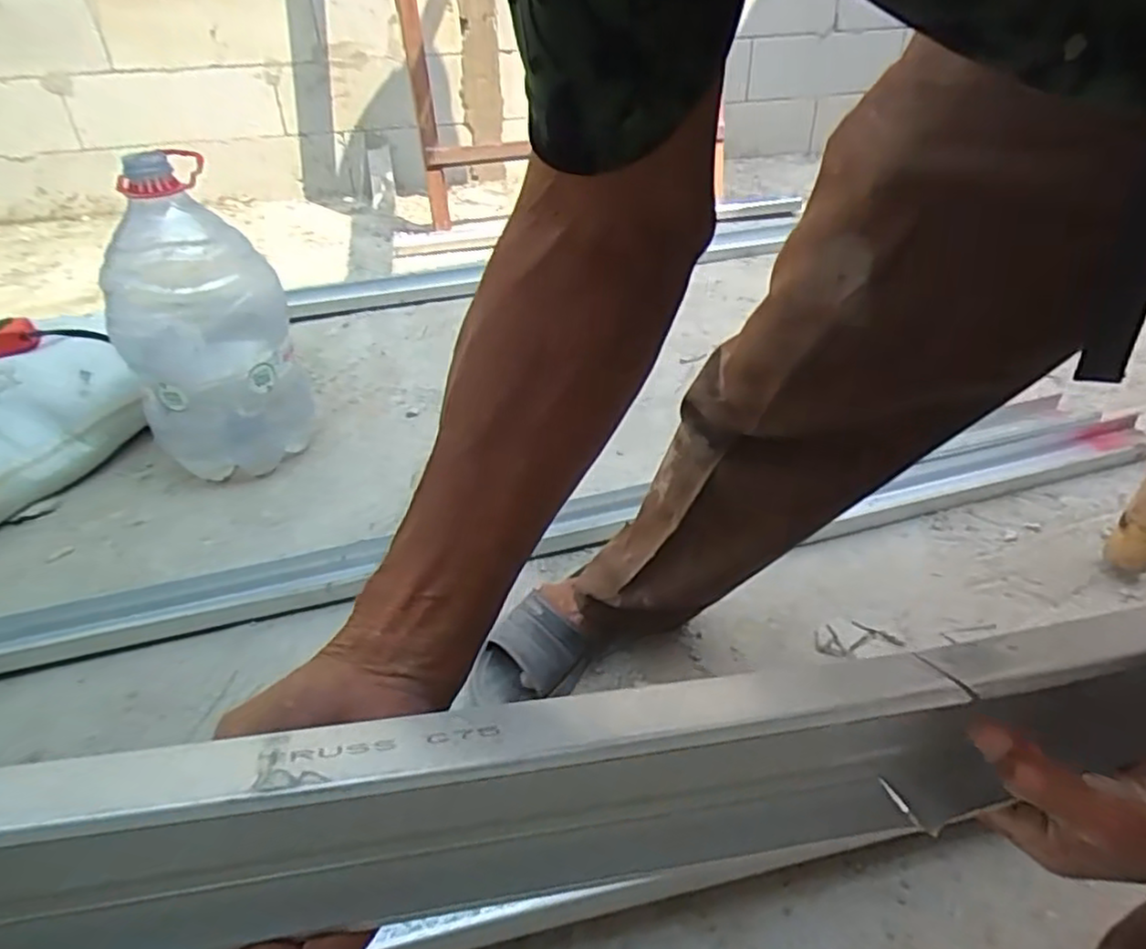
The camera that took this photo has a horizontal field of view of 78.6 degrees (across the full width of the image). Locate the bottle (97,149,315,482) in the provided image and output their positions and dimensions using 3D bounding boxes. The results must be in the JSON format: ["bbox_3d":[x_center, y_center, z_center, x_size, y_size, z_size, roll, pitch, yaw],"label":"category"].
[{"bbox_3d":[-0.567,-0.232,1.094,0.232,0.458,0.267,-14,39,-15],"label":"bottle"}]

